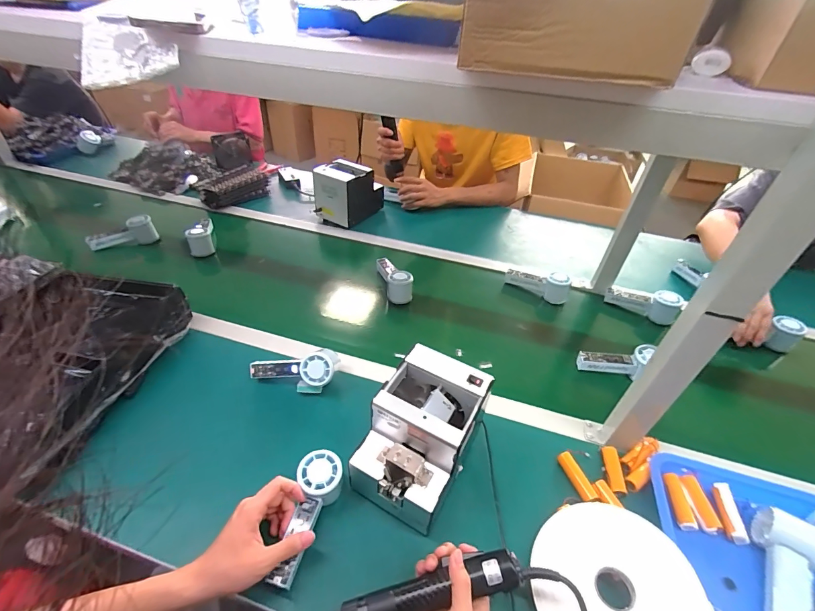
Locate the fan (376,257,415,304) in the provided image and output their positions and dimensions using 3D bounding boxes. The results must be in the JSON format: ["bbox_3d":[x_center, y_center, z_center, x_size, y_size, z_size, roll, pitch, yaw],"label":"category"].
[{"bbox_3d":[-0.033,-0.069,0.890,0.055,0.062,0.137,-10,42,-16],"label":"fan"}]

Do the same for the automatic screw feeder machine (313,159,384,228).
[{"bbox_3d":[-0.175,-0.339,1.116,0.131,0.146,0.178,23,43,22],"label":"automatic screw feeder machine"}]

